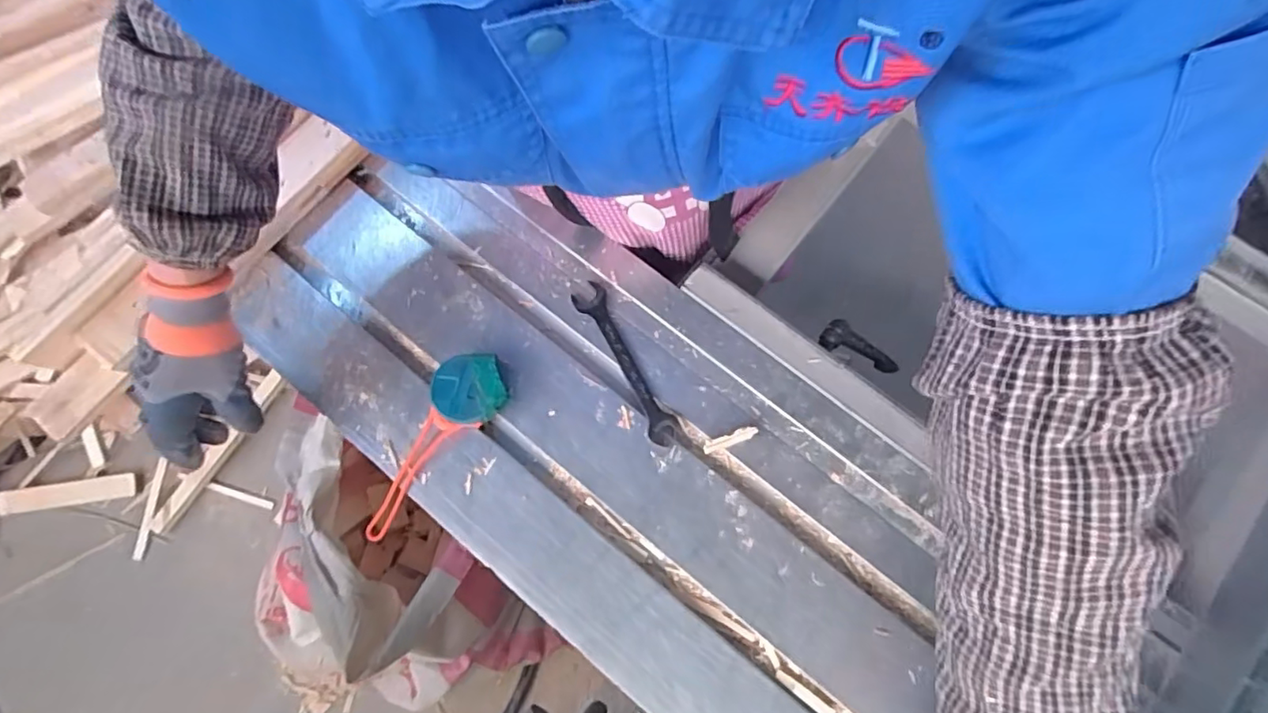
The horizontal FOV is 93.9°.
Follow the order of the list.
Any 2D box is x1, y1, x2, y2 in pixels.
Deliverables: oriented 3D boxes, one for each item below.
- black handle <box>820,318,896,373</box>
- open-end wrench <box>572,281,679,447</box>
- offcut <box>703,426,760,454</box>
[{"bbox_3d":[0.223,-0.008,0.589,0.089,0.024,0.027,24,75,-23],"label":"black handle"},{"bbox_3d":[-0.008,0.004,0.568,0.031,0.007,0.170,-28,77,-7],"label":"open-end wrench"},{"bbox_3d":[0.087,0.076,0.541,0.049,0.016,0.012,-17,76,-4],"label":"offcut"}]

